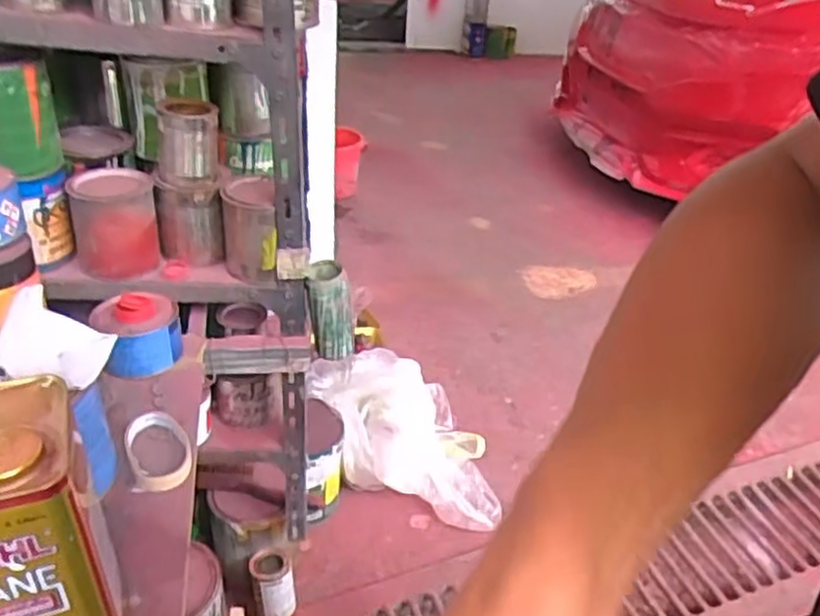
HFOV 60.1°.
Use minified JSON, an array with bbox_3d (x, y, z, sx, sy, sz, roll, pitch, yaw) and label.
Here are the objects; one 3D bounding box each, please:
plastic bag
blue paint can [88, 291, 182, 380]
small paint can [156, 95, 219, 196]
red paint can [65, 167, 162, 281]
[{"bbox_3d":[-0.018,0.290,1.592,0.373,0.183,0.445,-6,35,-14],"label":"plastic bag"},{"bbox_3d":[-0.334,0.028,0.872,0.093,0.077,0.092,3,34,-2],"label":"blue paint can"},{"bbox_3d":[-0.288,-0.209,0.918,0.081,0.099,0.071,-7,35,-15],"label":"small paint can"},{"bbox_3d":[-0.382,-0.108,0.920,0.098,0.114,0.097,3,34,-2],"label":"red paint can"}]

